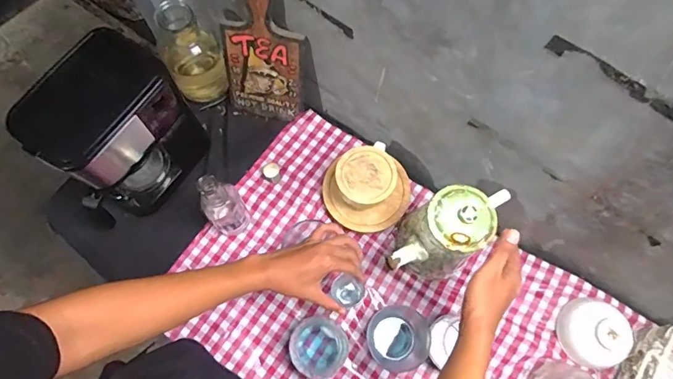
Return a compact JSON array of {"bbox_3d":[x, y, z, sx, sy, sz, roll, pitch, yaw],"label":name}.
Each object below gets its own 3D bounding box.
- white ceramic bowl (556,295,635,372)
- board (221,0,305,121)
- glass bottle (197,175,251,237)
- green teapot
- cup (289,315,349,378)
[{"bbox_3d":[0.407,0.225,0.681,0.091,0.052,0.107,-6,69,-2],"label":"white ceramic bowl"},{"bbox_3d":[-0.123,-0.228,0.734,0.133,0.276,0.010,12,55,2],"label":"board"},{"bbox_3d":[-0.189,0.017,0.698,0.065,0.196,0.063,-30,72,-10],"label":"glass bottle"},{"bbox_3d":[0.167,0.077,0.673,0.206,0.209,0.092,-35,73,-12],"label":"green teapot"},{"bbox_3d":[-0.030,0.256,0.701,0.089,0.050,0.091,-30,72,-10],"label":"cup"}]

